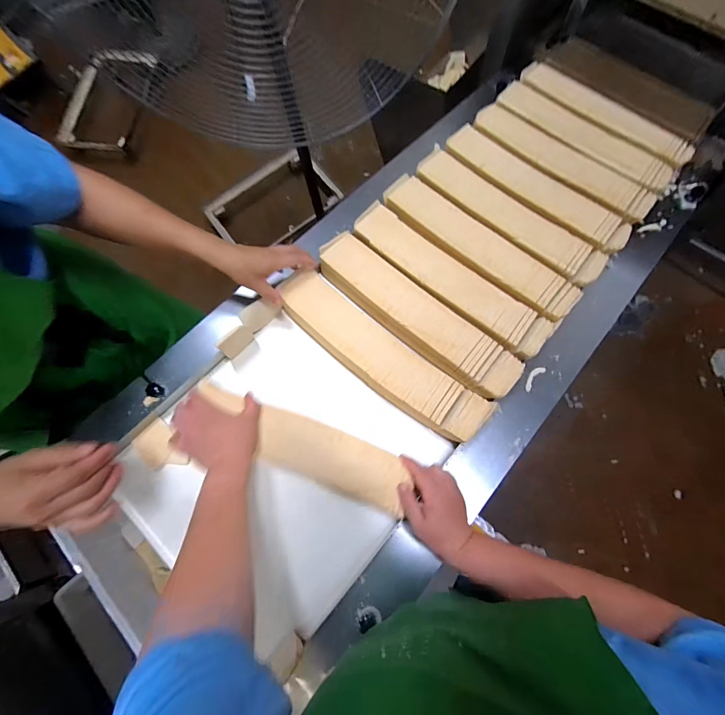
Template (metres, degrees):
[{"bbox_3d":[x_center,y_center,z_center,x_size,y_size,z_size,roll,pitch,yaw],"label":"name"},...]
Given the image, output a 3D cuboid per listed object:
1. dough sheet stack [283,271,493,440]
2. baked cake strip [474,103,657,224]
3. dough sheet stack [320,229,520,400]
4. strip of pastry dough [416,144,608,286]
[{"bbox_3d":[0.025,-0.007,0.558,0.384,0.034,0.088,37,83,12],"label":"dough sheet stack"},{"bbox_3d":[0.378,-0.379,0.664,0.356,0.034,0.092,42,84,12],"label":"baked cake strip"},{"bbox_3d":[0.085,-0.072,0.575,0.372,0.033,0.086,39,83,12],"label":"dough sheet stack"},{"bbox_3d":[0.257,-0.251,0.625,0.368,0.027,0.090,39,83,12],"label":"strip of pastry dough"}]

